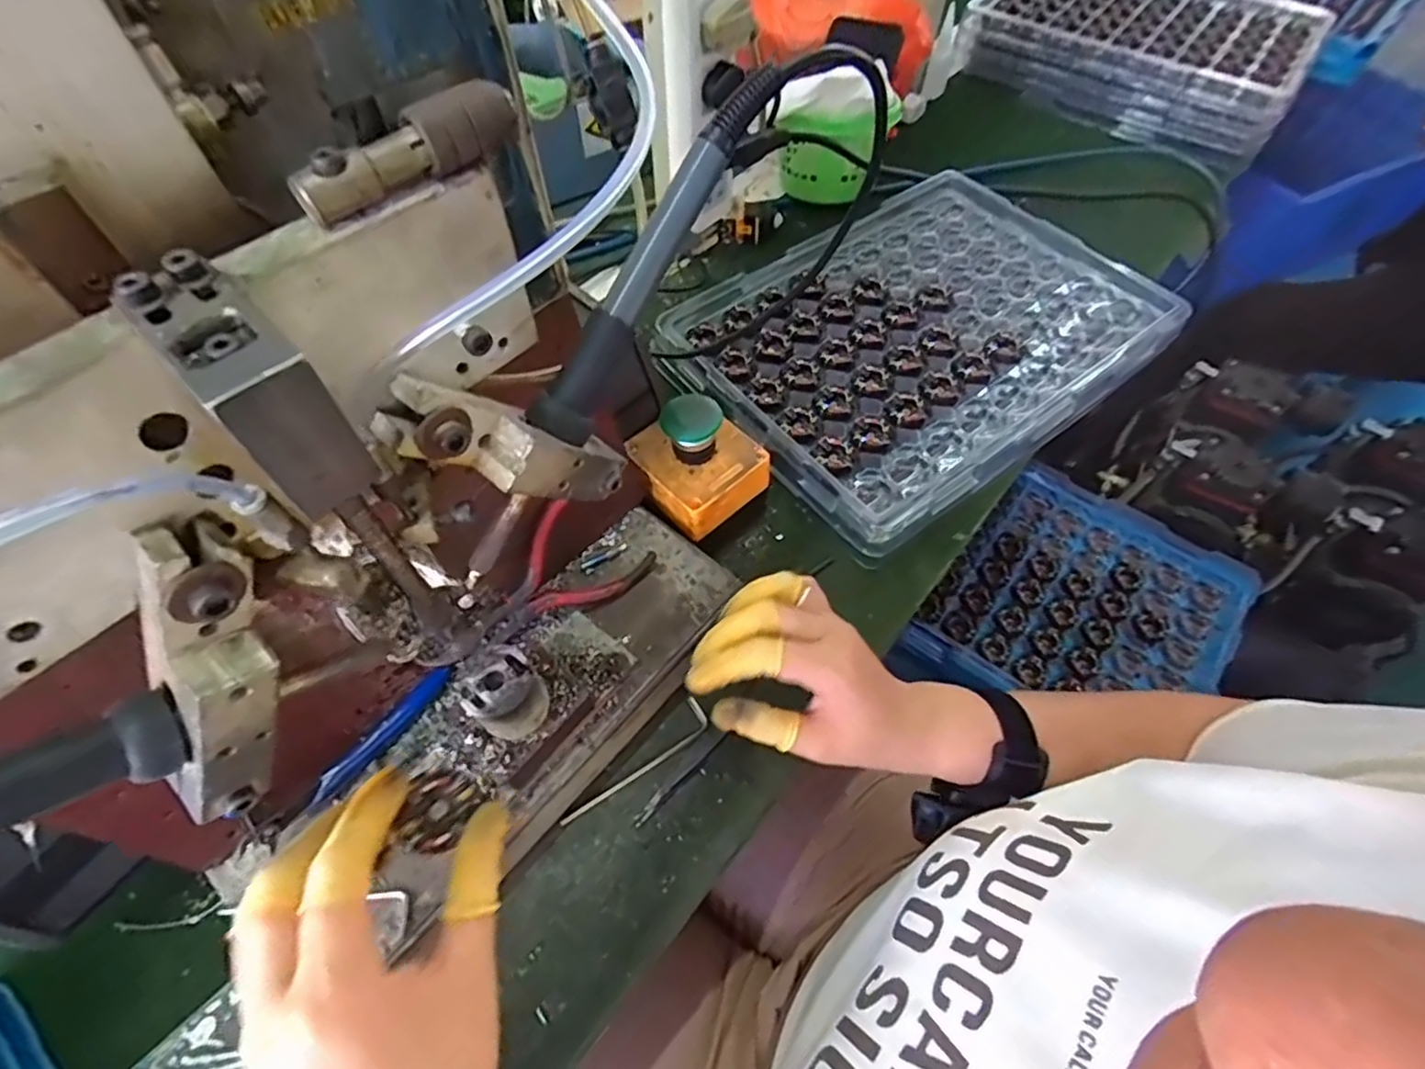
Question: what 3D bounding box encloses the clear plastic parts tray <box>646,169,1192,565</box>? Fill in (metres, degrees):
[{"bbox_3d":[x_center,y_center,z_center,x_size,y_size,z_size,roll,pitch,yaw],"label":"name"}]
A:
[{"bbox_3d":[0.170,-0.178,0.564,0.383,0.033,0.296,-33,65,-21],"label":"clear plastic parts tray"}]

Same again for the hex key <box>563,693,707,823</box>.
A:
[{"bbox_3d":[-0.043,0.141,0.395,0.103,0.010,0.021,-40,67,-23],"label":"hex key"}]

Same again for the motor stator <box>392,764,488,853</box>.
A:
[{"bbox_3d":[-0.108,0.109,0.262,0.027,0.009,0.031,12,58,5],"label":"motor stator"}]

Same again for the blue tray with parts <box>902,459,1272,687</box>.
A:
[{"bbox_3d":[0.381,0.075,0.686,0.268,0.038,0.277,35,63,18],"label":"blue tray with parts"}]

